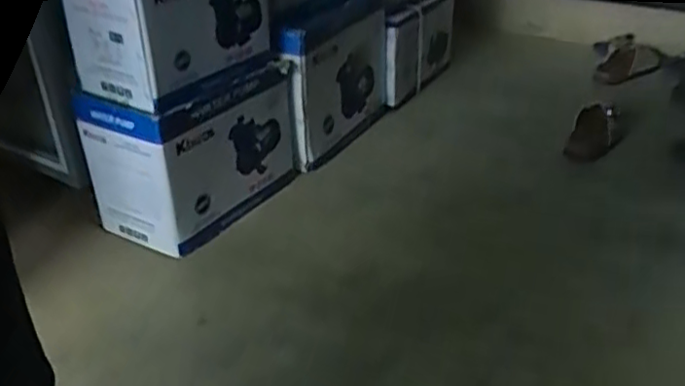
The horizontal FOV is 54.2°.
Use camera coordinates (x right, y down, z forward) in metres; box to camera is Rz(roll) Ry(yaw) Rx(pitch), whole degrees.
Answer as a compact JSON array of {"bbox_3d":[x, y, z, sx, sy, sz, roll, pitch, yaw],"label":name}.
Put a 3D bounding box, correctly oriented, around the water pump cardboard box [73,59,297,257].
[{"bbox_3d":[-0.258,-0.093,1.215,0.197,0.244,0.359,19,36,30],"label":"water pump cardboard box"}]

